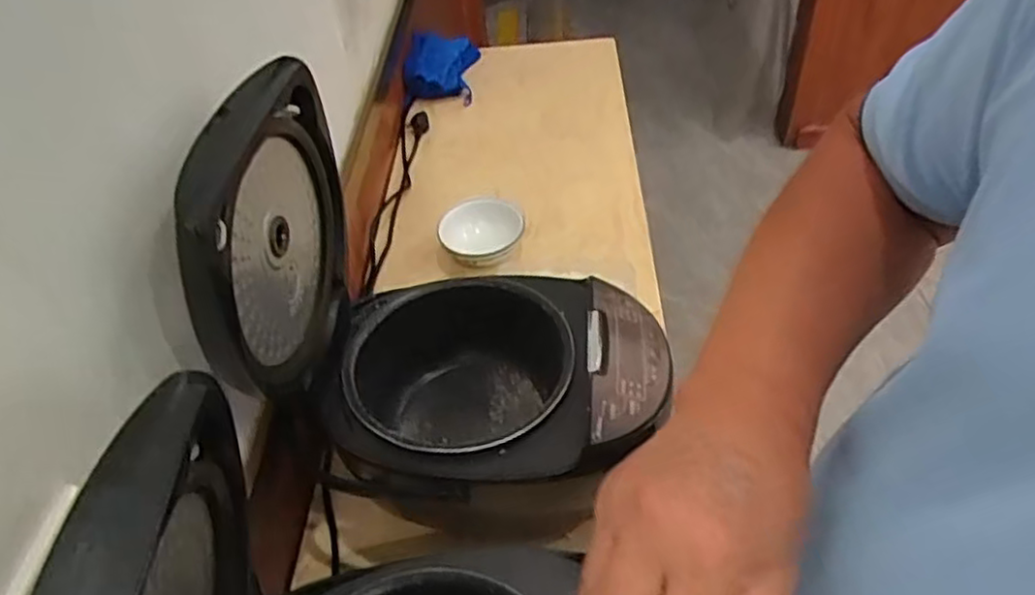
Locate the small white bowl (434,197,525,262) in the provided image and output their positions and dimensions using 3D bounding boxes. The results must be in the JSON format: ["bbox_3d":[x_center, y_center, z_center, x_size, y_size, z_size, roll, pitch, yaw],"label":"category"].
[{"bbox_3d":[-0.048,-0.082,0.958,0.112,0.056,0.107,-3,46,3],"label":"small white bowl"}]

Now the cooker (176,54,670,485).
[{"bbox_3d":[-0.038,0.012,0.591,0.319,0.371,0.240,4,46,10],"label":"cooker"}]

